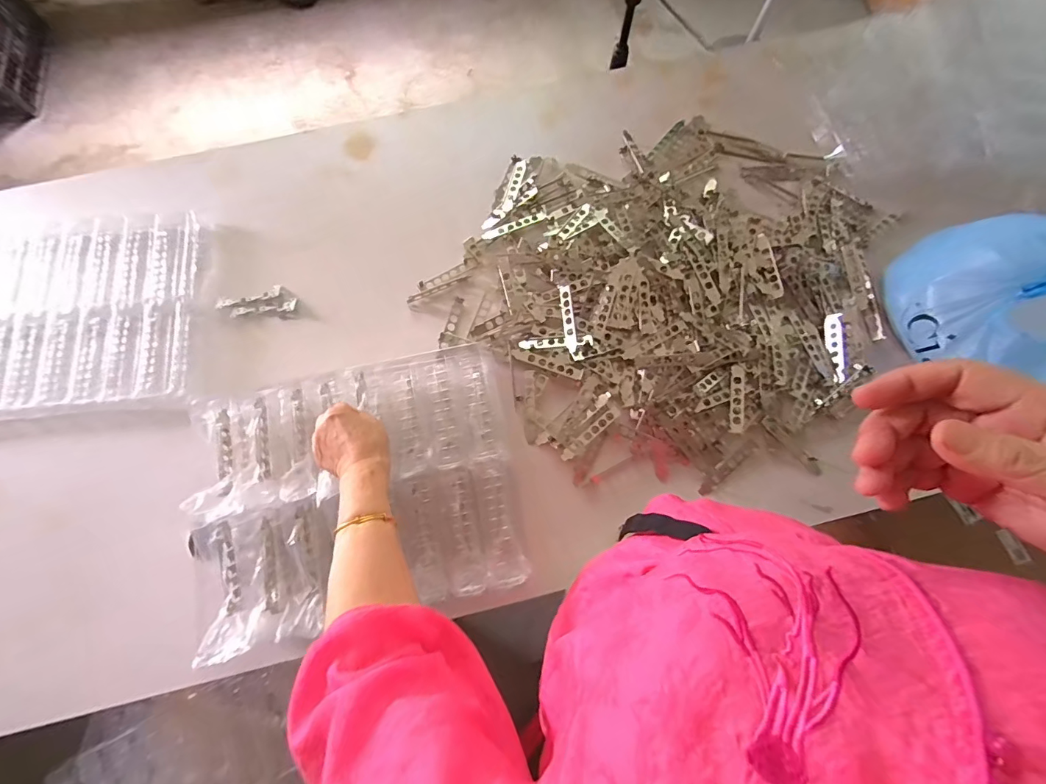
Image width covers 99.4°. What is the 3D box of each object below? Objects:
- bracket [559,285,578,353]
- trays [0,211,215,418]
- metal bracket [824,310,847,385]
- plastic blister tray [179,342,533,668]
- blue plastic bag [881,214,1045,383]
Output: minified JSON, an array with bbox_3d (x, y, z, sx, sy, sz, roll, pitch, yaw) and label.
[{"bbox_3d":[0.076,-0.124,0.740,0.019,0.008,0.112,-8,83,12],"label":"bracket"},{"bbox_3d":[-0.762,-0.135,0.743,0.440,0.039,0.339,-5,77,-2],"label":"trays"},{"bbox_3d":[0.529,-0.076,0.745,0.032,0.009,0.123,3,77,0],"label":"metal bracket"},{"bbox_3d":[-0.233,0.123,0.618,0.428,0.072,0.349,-11,77,-3],"label":"plastic blister tray"},{"bbox_3d":[0.722,-0.126,0.645,0.253,0.215,0.229,24,77,5],"label":"blue plastic bag"}]

